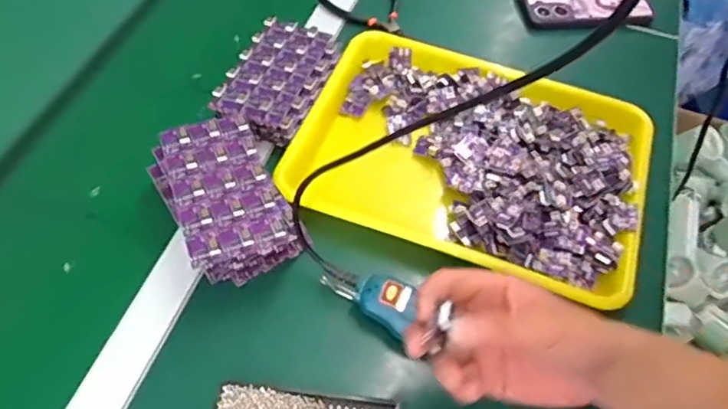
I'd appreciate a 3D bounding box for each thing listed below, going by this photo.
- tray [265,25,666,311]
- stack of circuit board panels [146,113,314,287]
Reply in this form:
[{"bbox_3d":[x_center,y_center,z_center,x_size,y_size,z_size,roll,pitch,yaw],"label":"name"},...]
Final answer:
[{"bbox_3d":[0.103,-0.052,0.586,0.339,0.050,0.250,19,57,9],"label":"tray"},{"bbox_3d":[-0.121,-0.003,0.517,0.099,0.068,0.148,-25,61,-18],"label":"stack of circuit board panels"}]

